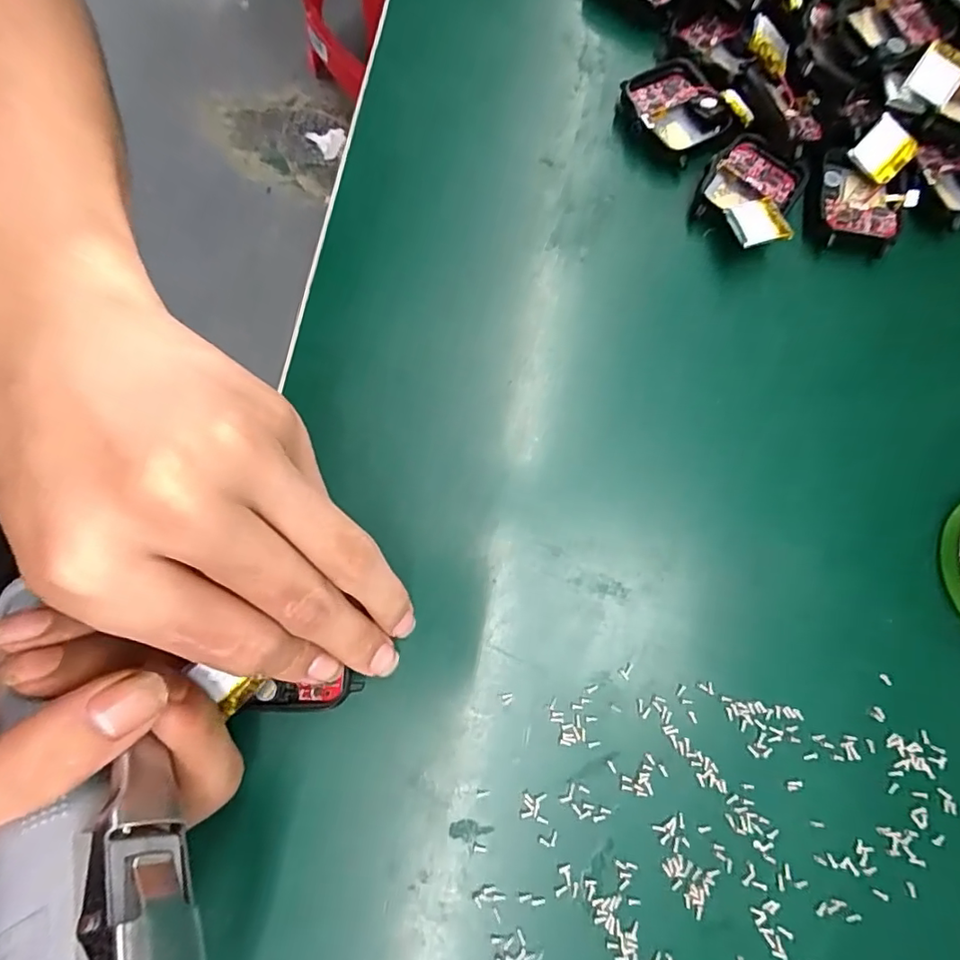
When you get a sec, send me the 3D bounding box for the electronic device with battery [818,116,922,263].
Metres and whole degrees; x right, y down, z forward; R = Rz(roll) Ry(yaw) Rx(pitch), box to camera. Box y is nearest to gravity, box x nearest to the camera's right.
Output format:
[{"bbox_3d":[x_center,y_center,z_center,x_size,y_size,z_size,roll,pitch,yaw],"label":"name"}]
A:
[{"bbox_3d":[0.163,-0.123,0.222,0.036,0.014,0.052,7,78,0],"label":"electronic device with battery"}]

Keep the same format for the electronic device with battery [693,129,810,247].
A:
[{"bbox_3d":[0.113,-0.119,0.220,0.039,0.014,0.054,24,79,3],"label":"electronic device with battery"}]

